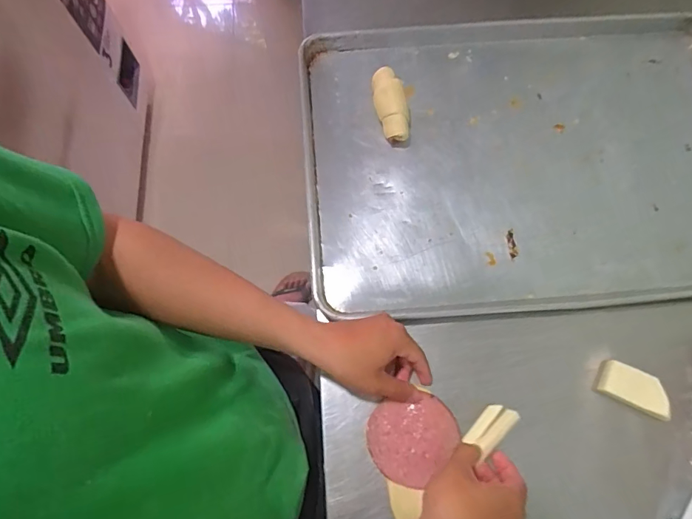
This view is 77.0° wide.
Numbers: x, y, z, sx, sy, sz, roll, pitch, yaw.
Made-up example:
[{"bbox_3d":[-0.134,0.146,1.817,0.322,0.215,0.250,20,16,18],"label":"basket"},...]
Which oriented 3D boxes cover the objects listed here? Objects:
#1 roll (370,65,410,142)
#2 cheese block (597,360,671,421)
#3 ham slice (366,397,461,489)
[{"bbox_3d":[0.060,-0.208,0.588,0.038,0.038,0.102,-15,74,-6],"label":"roll"},{"bbox_3d":[0.331,0.148,0.499,0.074,0.021,0.042,25,74,6],"label":"cheese block"},{"bbox_3d":[0.074,0.200,0.474,0.096,0.007,0.082,-9,71,2],"label":"ham slice"}]

